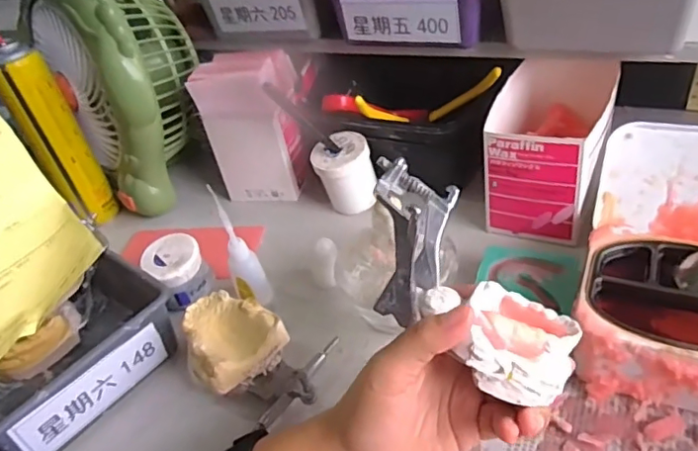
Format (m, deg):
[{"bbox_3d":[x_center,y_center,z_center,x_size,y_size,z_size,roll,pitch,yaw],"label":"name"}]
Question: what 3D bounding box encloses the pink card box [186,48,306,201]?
[{"bbox_3d":[-0.097,-0.103,0.583,0.095,0.143,0.068,-7,39,9],"label":"pink card box"}]

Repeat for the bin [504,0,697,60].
[{"bbox_3d":[0.208,-0.200,0.466,0.150,0.073,0.137,10,44,28],"label":"bin"}]

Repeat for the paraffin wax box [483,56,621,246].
[{"bbox_3d":[0.187,-0.080,0.516,0.090,0.094,0.173,9,44,25],"label":"paraffin wax box"}]

